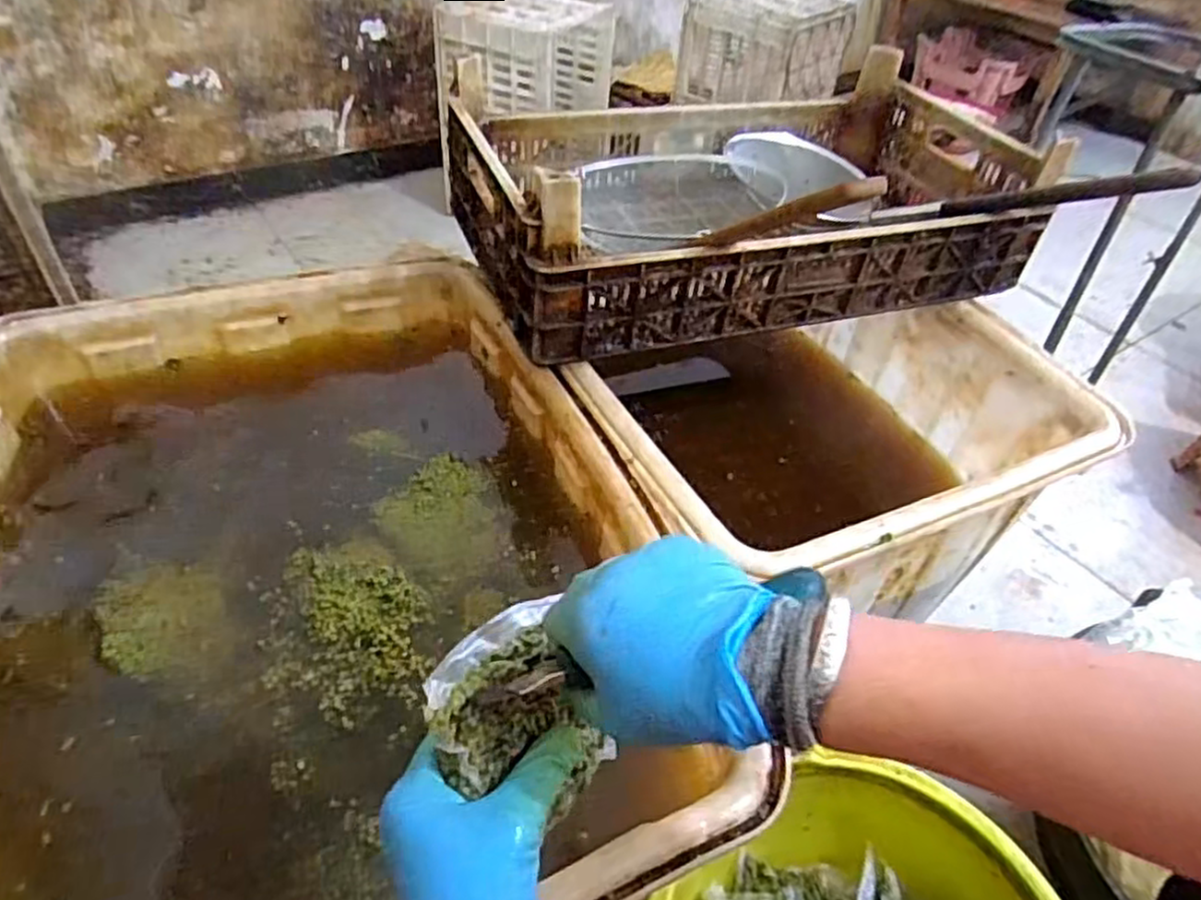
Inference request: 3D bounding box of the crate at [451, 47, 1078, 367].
[{"bbox_3d":[0.175,-0.335,0.940,0.672,0.166,0.399,-10,46,-18],"label":"crate"}]

